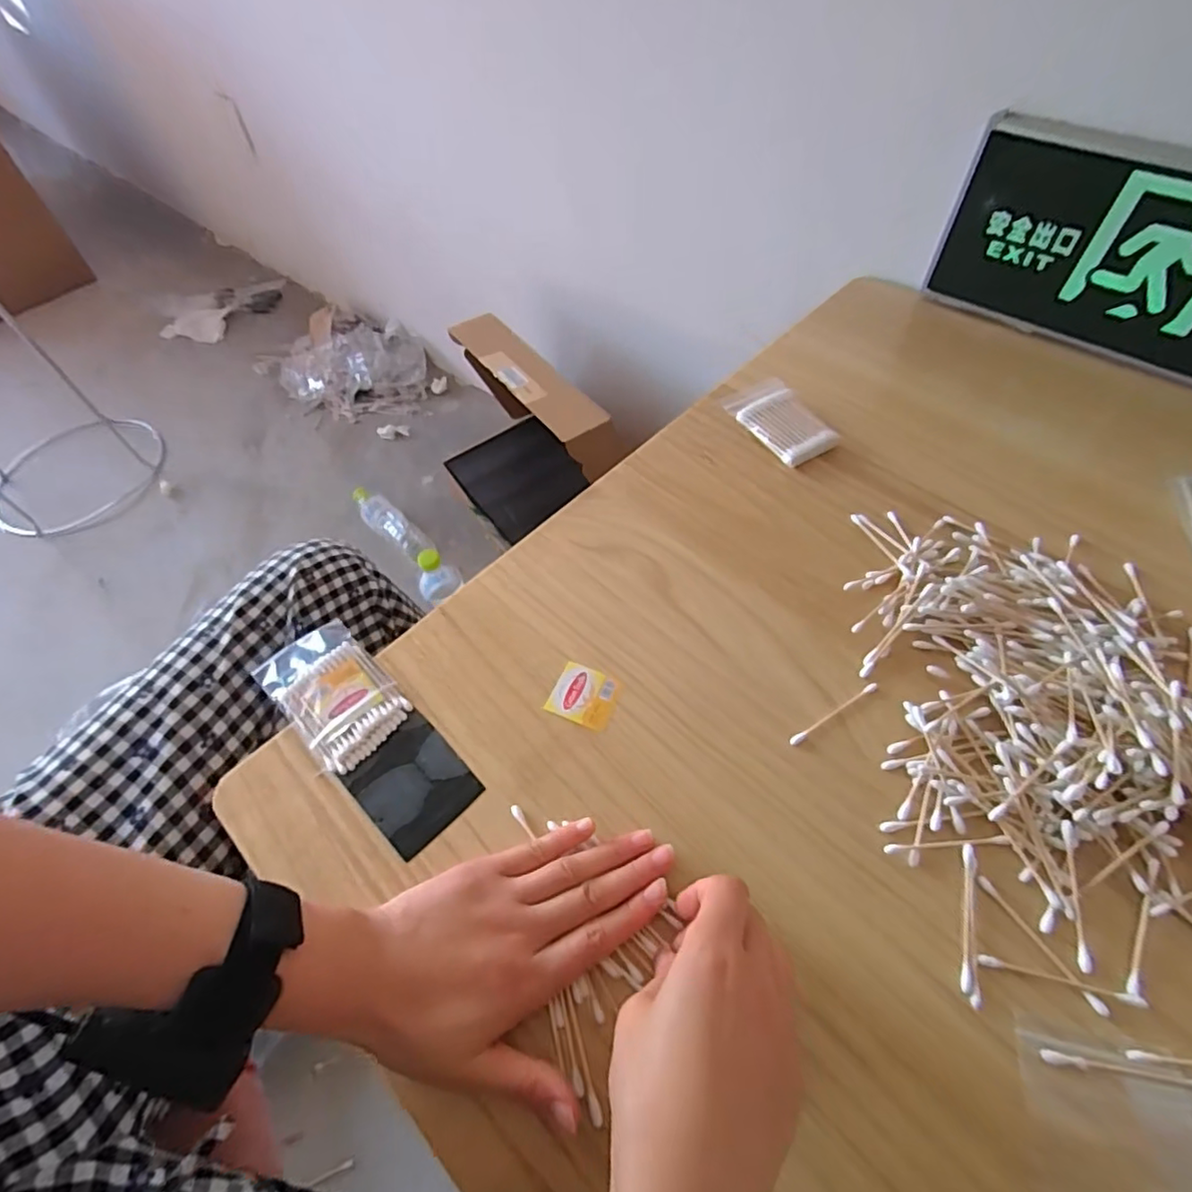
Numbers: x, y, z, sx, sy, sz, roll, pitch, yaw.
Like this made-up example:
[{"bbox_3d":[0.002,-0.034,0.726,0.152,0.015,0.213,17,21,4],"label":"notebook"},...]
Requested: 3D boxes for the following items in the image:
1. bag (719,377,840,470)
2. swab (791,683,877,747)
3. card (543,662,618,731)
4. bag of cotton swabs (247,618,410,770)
[{"bbox_3d":[0.159,-0.152,0.523,0.058,0.017,0.094,-28,59,-13],"label":"bag"},{"bbox_3d":[0.150,0.074,0.382,0.070,0.004,0.005,-29,59,-14],"label":"swab"},{"bbox_3d":[-0.008,0.066,0.403,0.043,0.004,0.039,16,60,15],"label":"card"},{"bbox_3d":[-0.181,0.064,0.415,0.065,0.010,0.113,-40,63,-20],"label":"bag of cotton swabs"}]

